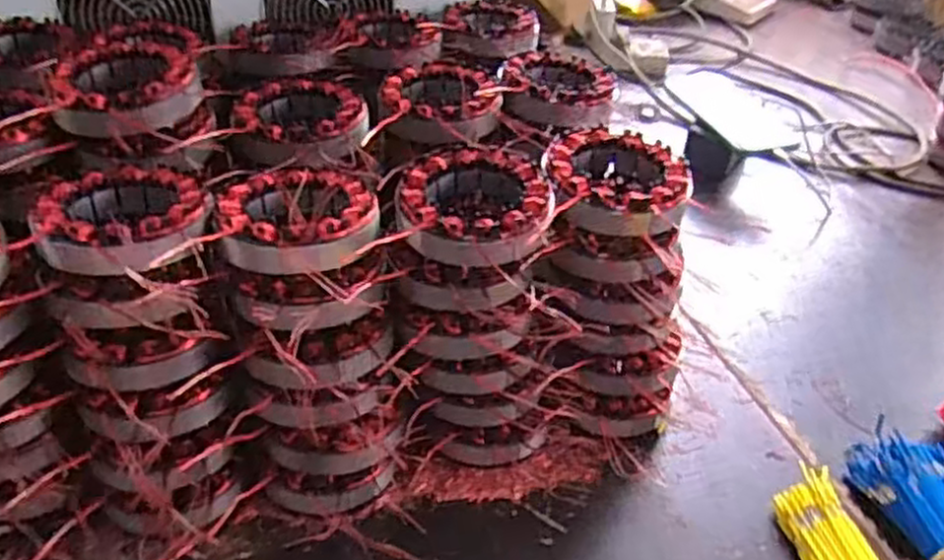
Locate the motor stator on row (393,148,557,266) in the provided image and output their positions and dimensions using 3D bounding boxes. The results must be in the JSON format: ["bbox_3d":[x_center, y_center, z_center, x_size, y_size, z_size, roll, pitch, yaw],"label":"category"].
[{"bbox_3d":[0.002,-0.040,0.448,0.084,0.034,0.091,9,36,3],"label":"motor stator on row"}]

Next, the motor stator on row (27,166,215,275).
[{"bbox_3d":[-0.185,-0.034,0.413,0.085,0.026,0.081,4,36,-3],"label":"motor stator on row"}]

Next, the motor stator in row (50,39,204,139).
[{"bbox_3d":[-0.213,-0.117,0.483,0.085,0.035,0.091,-11,40,-23],"label":"motor stator in row"}]

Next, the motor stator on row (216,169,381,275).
[{"bbox_3d":[-0.094,-0.035,0.426,0.083,0.023,0.098,-6,38,-17],"label":"motor stator on row"}]

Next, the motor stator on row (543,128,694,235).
[{"bbox_3d":[0.087,-0.054,0.469,0.082,0.032,0.095,16,38,13],"label":"motor stator on row"}]

